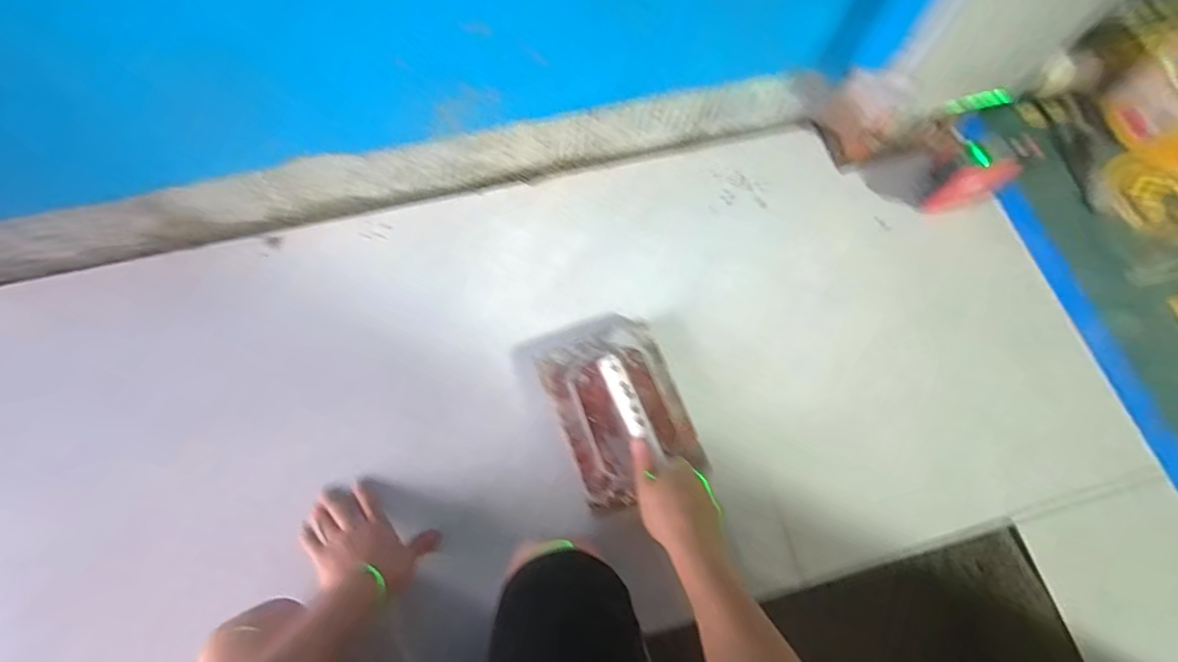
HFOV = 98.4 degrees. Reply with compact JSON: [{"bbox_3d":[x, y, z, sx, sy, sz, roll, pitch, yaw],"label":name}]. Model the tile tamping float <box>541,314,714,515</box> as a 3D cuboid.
[{"bbox_3d":[0.037,0.088,0.630,0.155,0.058,0.220,-20,72,-10],"label":"tile tamping float"}]

